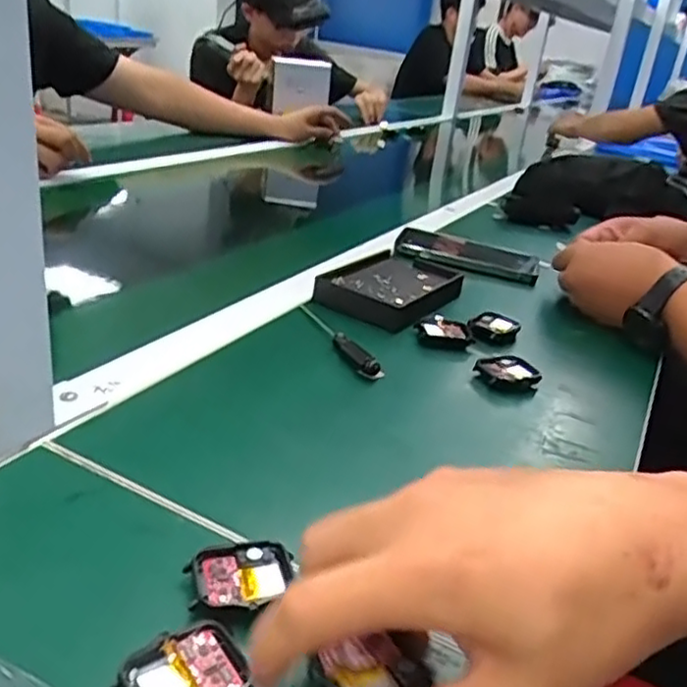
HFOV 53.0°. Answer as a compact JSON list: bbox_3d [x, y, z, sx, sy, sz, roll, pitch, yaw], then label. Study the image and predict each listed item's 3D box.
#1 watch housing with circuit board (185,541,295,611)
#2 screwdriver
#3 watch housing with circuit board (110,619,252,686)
[{"bbox_3d":[-0.044,0.104,0.304,0.046,0.010,0.035,-2,26,-20],"label":"watch housing with circuit board"},{"bbox_3d":[-0.008,-0.007,0.557,0.016,0.014,0.135,-7,29,-30],"label":"screwdriver"},{"bbox_3d":[-0.058,0.123,0.256,0.044,0.006,0.038,-14,33,-39],"label":"watch housing with circuit board"}]

